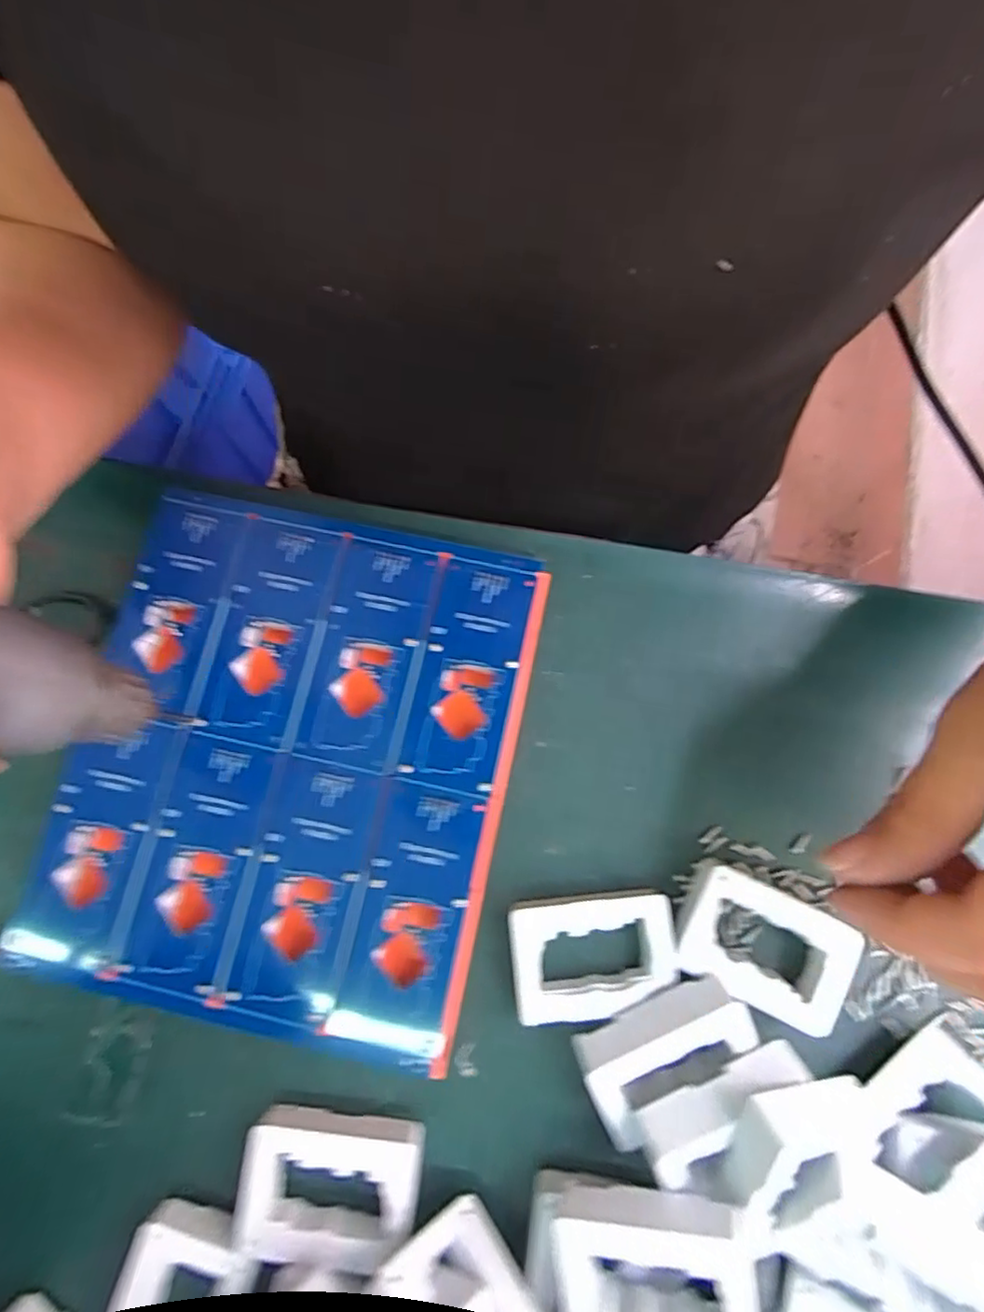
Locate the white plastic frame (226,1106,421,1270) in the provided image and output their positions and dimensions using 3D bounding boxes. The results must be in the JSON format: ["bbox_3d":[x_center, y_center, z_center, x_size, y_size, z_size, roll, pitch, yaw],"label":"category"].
[{"bbox_3d":[-0.055,0.181,0.217,0.058,0.014,0.040,5,78,2],"label":"white plastic frame"}]

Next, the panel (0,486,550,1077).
[{"bbox_3d":[-0.075,0.038,0.247,0.160,0.030,0.182,12,75,5],"label":"panel"}]

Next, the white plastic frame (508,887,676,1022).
[{"bbox_3d":[0.036,0.108,0.232,0.058,0.015,0.039,-7,78,0],"label":"white plastic frame"}]

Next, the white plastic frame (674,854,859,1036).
[{"bbox_3d":[0.097,0.104,0.227,0.059,0.018,0.039,26,80,6],"label":"white plastic frame"}]

